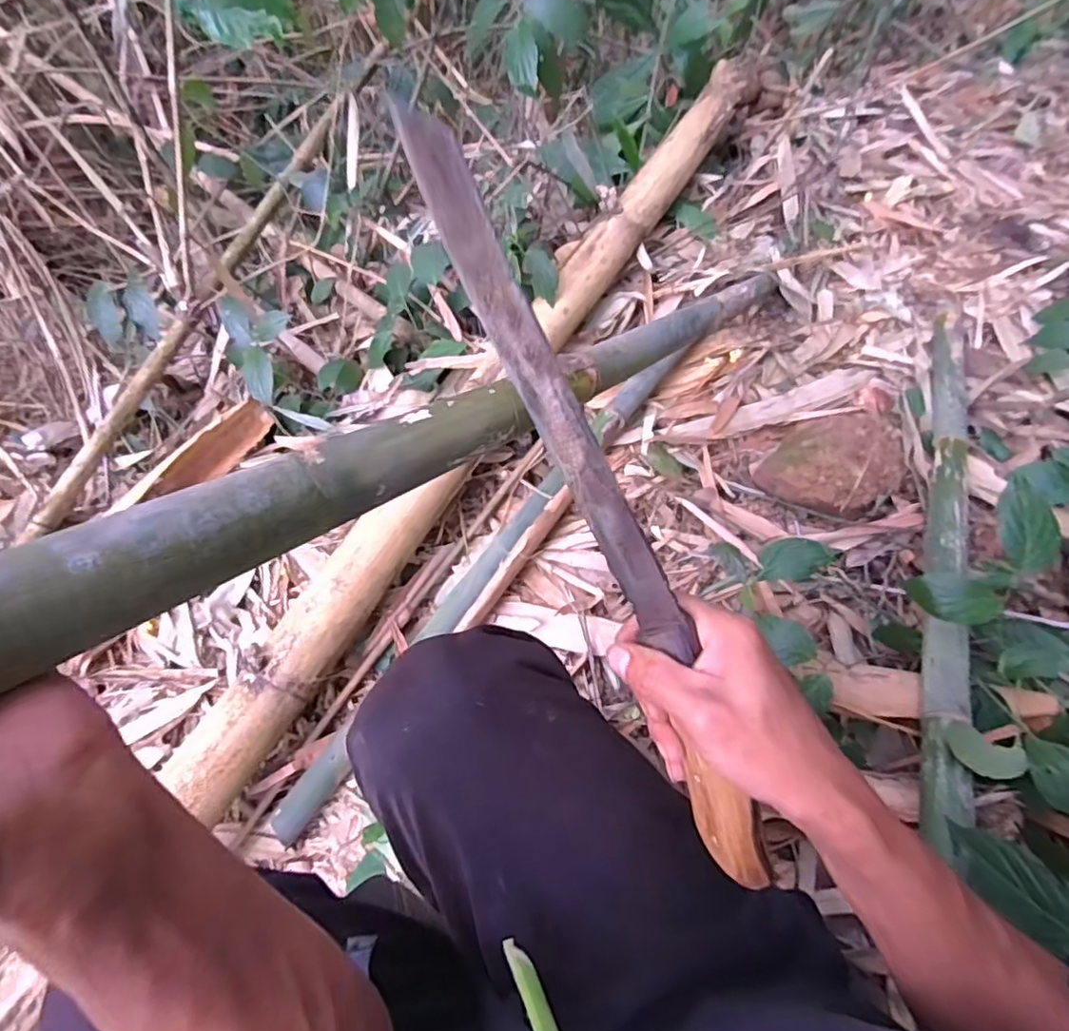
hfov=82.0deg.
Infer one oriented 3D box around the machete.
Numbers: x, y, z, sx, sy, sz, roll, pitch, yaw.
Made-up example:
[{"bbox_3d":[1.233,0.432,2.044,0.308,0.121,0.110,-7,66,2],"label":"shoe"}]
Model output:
[{"bbox_3d":[0.029,-0.008,0.321,0.027,0.034,0.437,-24,91,-9],"label":"machete"}]

